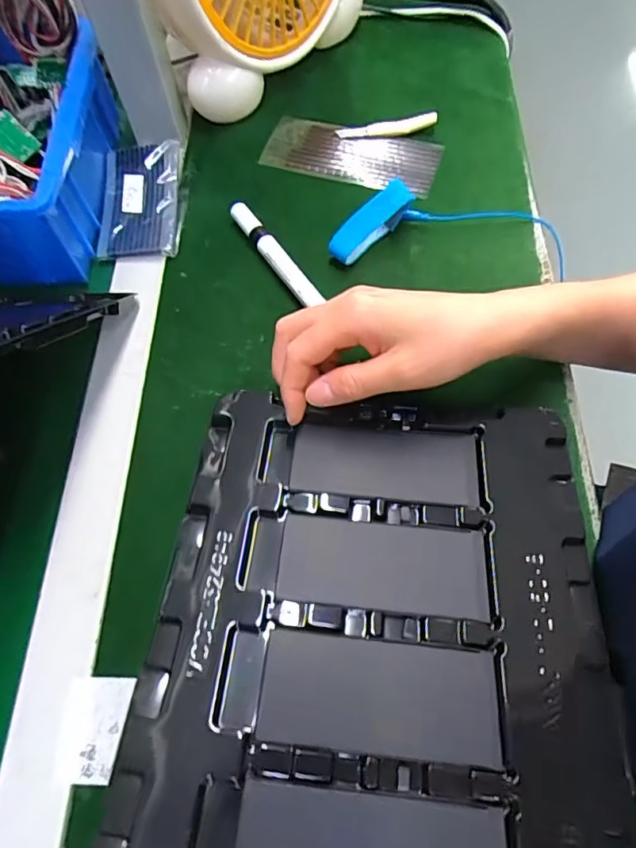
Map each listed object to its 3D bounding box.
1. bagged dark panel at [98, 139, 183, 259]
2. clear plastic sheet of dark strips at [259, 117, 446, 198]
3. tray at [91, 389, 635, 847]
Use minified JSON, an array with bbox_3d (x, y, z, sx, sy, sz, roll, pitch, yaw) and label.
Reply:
[{"bbox_3d":[-0.147,-0.186,0.429,0.066,0.019,0.111,-3,65,1],"label":"bagged dark panel"},{"bbox_3d":[0.029,-0.236,0.454,0.150,0.005,0.059,16,67,9],"label":"clear plastic sheet of dark strips"},{"bbox_3d":[0.031,0.099,0.259,0.216,0.013,0.269,6,54,1],"label":"tray"}]

